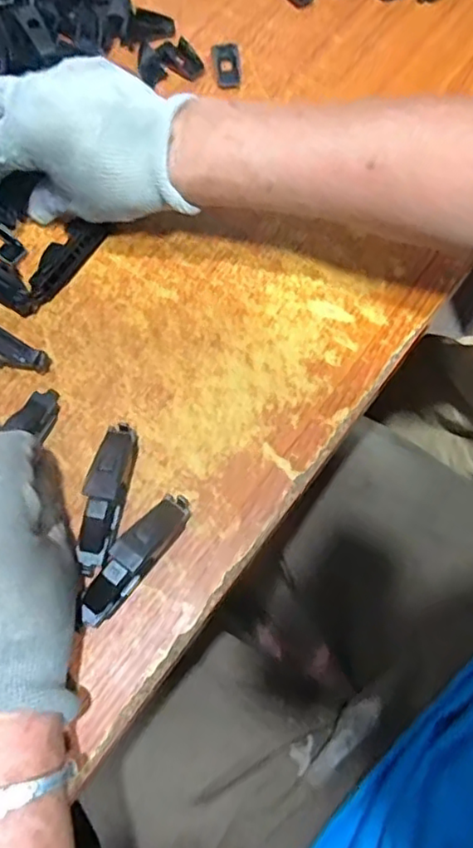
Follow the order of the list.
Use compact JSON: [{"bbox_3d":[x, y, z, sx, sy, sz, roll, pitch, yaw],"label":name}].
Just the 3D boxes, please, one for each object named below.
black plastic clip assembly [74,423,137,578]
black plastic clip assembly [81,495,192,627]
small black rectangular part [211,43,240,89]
[{"bbox_3d":[-0.069,0.037,0.339,0.020,0.027,0.080,6,69,2],"label":"black plastic clip assembly"},{"bbox_3d":[-0.053,0.068,0.329,0.020,0.019,0.077,39,74,13],"label":"black plastic clip assembly"},{"bbox_3d":[-0.007,-0.259,0.456,0.019,0.006,0.036,-7,69,-3],"label":"small black rectangular part"}]

